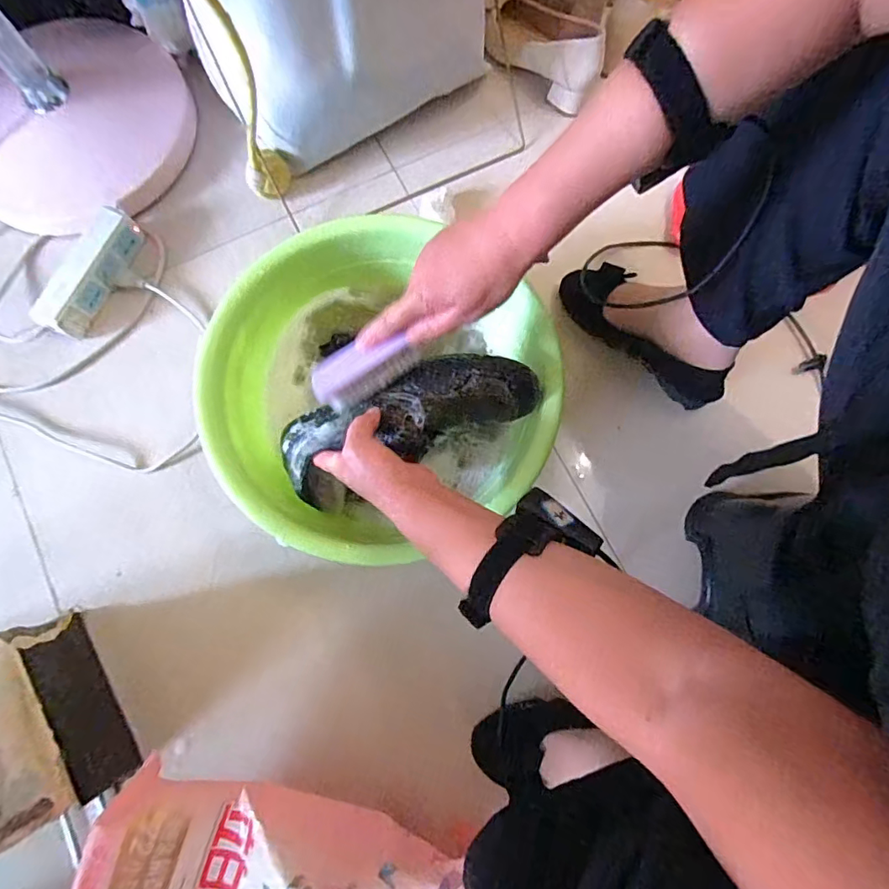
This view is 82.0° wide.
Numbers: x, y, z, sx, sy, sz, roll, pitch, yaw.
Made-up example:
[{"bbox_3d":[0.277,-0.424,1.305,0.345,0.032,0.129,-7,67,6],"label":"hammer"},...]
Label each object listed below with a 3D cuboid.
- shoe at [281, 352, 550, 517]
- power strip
[{"bbox_3d":[-0.039,-0.021,0.496,0.257,0.096,0.088,-22,78,7],"label":"shoe"},{"bbox_3d":[-0.451,-0.219,0.651,0.059,0.044,0.172,24,78,5],"label":"power strip"}]

